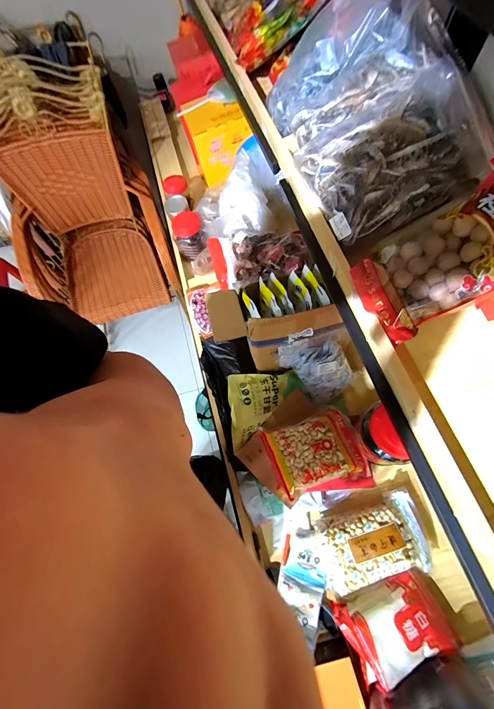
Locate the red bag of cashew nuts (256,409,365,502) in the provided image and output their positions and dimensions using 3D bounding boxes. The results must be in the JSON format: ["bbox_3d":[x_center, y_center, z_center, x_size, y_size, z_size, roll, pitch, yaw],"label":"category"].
[{"bbox_3d":[0.150,0.214,0.660,0.196,0.074,0.144,-18,67,-5],"label":"red bag of cashew nuts"}]

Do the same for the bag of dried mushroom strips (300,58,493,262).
[{"bbox_3d":[0.254,-0.333,0.503,0.291,0.078,0.206,-29,96,4],"label":"bag of dried mushroom strips"}]

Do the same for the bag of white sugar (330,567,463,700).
[{"bbox_3d":[0.292,0.534,0.585,0.202,0.073,0.129,-21,67,-7],"label":"bag of white sugar"}]

